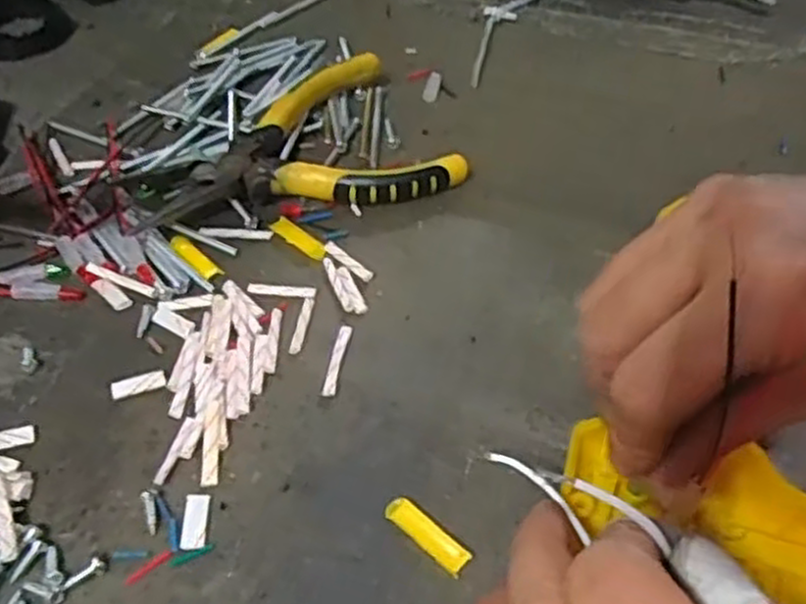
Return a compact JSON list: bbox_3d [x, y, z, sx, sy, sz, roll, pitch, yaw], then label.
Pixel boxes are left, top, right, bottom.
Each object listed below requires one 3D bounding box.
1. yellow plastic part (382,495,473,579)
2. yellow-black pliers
[{"bbox_3d":[0.008,0.073,0.246,0.030,0.004,0.008,33,57,27],"label":"yellow plastic part"},{"bbox_3d":[-0.049,-0.081,0.372,0.140,0.022,0.092,-8,49,-6],"label":"yellow-black pliers"}]

